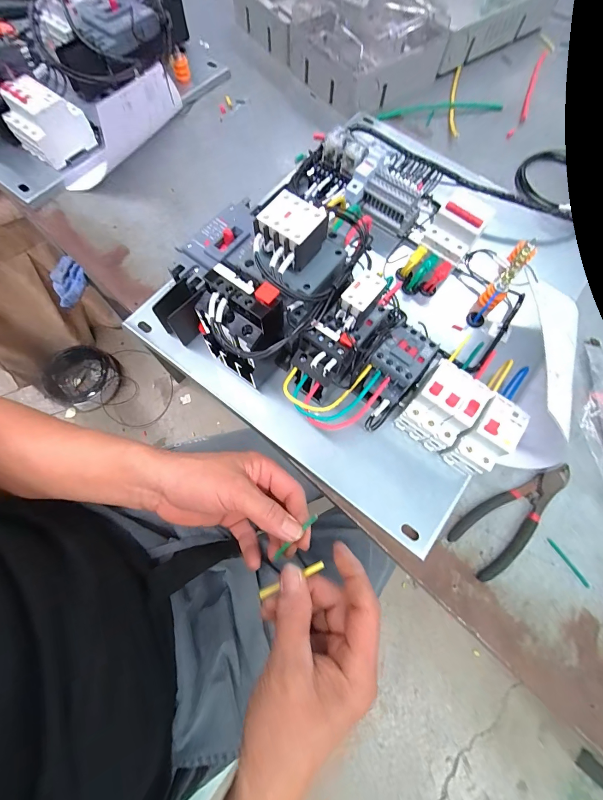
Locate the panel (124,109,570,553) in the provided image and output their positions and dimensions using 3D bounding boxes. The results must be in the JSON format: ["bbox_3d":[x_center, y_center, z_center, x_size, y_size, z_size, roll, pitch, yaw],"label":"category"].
[{"bbox_3d":[0.094,-0.143,0.371,0.393,0.163,0.424,37,73,11],"label":"panel"}]

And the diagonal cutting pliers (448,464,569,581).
[{"bbox_3d":[0.230,0.120,0.365,0.156,0.012,0.057,-34,75,-13],"label":"diagonal cutting pliers"}]

